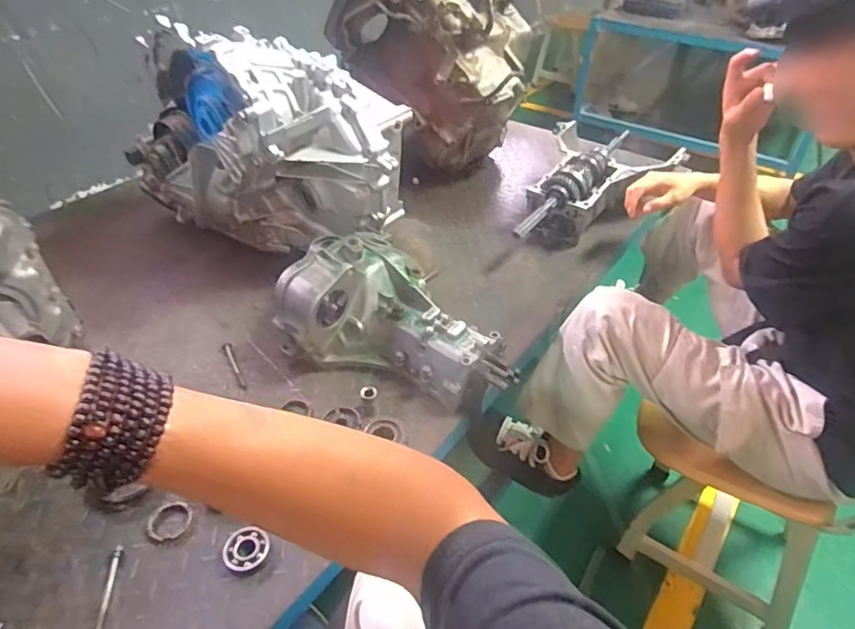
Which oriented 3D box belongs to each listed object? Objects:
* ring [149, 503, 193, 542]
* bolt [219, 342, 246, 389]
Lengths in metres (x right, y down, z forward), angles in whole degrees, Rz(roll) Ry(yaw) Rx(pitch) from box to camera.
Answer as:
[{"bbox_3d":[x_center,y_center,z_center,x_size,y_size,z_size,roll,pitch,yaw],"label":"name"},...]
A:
[{"bbox_3d":[-0.320,0.257,0.678,0.050,0.007,0.048,0,41,0],"label":"ring"},{"bbox_3d":[-0.312,0.080,0.882,0.019,0.016,0.110,-22,46,-23],"label":"bolt"}]

